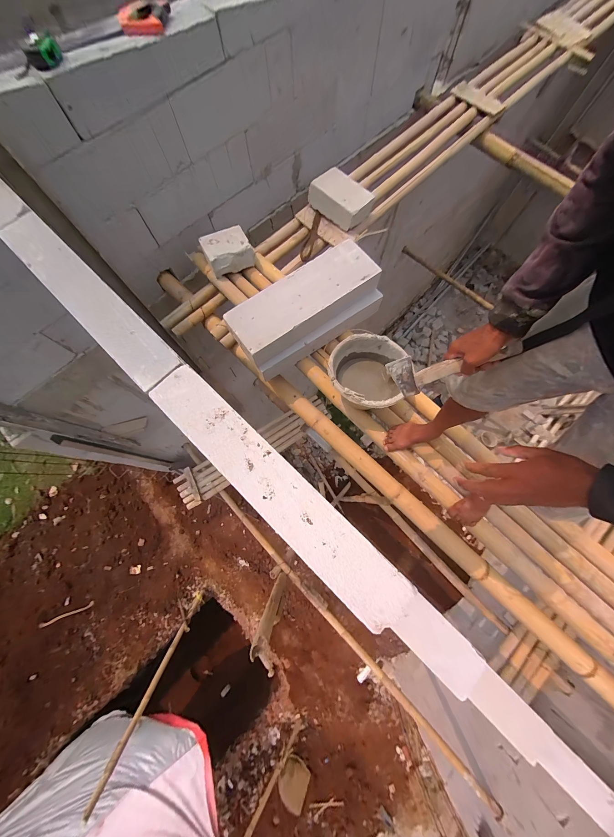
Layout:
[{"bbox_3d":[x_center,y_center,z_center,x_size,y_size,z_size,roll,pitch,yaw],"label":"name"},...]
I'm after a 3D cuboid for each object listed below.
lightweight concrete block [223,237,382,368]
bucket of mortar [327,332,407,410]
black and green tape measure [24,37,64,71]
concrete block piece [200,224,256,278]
[{"bbox_3d":[-0.006,-0.448,1.012,0.597,0.094,0.210,-34,76,-9],"label":"lightweight concrete block"},{"bbox_3d":[0.208,-0.152,0.988,0.253,0.185,0.256,0,74,1],"label":"bucket of mortar"},{"bbox_3d":[-0.753,-1.045,0.756,0.092,0.045,0.036,-42,78,-11],"label":"black and green tape measure"},{"bbox_3d":[-0.355,-0.760,1.201,0.206,0.106,0.149,-21,74,-5],"label":"concrete block piece"}]

